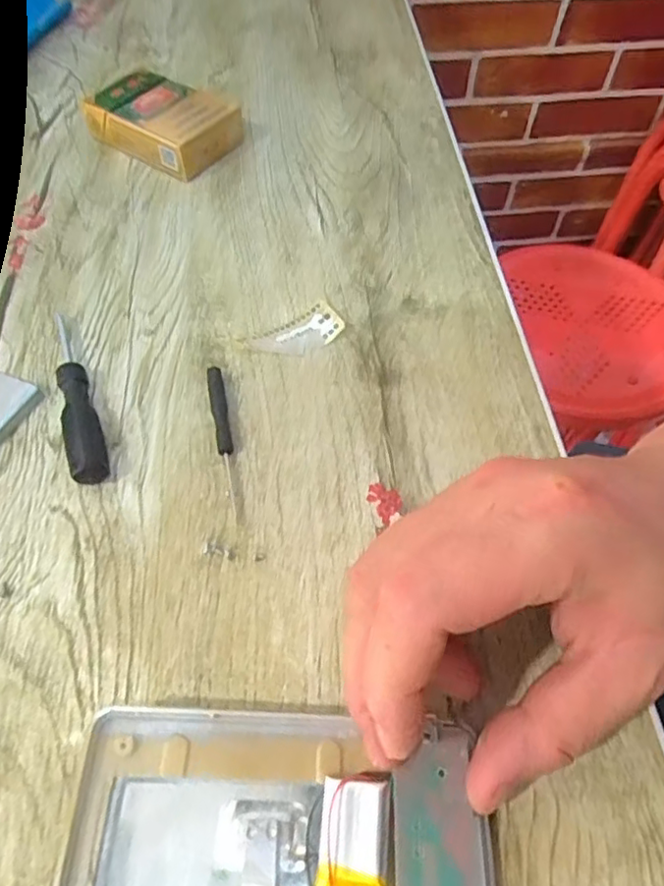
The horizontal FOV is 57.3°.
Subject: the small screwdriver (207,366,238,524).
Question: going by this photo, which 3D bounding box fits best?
[{"bbox_3d":[-0.048,-0.003,0.269,0.007,0.006,0.079,-11,57,-7],"label":"small screwdriver"}]

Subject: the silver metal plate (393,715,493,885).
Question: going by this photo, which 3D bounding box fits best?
[{"bbox_3d":[0.033,0.119,0.179,0.028,0.005,0.065,1,60,1],"label":"silver metal plate"}]

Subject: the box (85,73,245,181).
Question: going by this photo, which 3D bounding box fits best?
[{"bbox_3d":[-0.108,-0.203,0.391,0.086,0.027,0.060,29,62,18],"label":"box"}]

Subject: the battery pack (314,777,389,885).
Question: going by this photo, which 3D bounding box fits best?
[{"bbox_3d":[0.006,0.118,0.181,0.020,0.007,0.032,3,57,2],"label":"battery pack"}]

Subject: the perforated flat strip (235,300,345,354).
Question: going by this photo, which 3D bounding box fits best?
[{"bbox_3d":[-0.020,-0.053,0.301,0.048,0.007,0.023,-27,61,-16],"label":"perforated flat strip"}]

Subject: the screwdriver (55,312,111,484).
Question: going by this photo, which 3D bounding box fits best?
[{"bbox_3d":[-0.118,-0.025,0.280,0.014,0.012,0.103,-18,58,-11],"label":"screwdriver"}]

